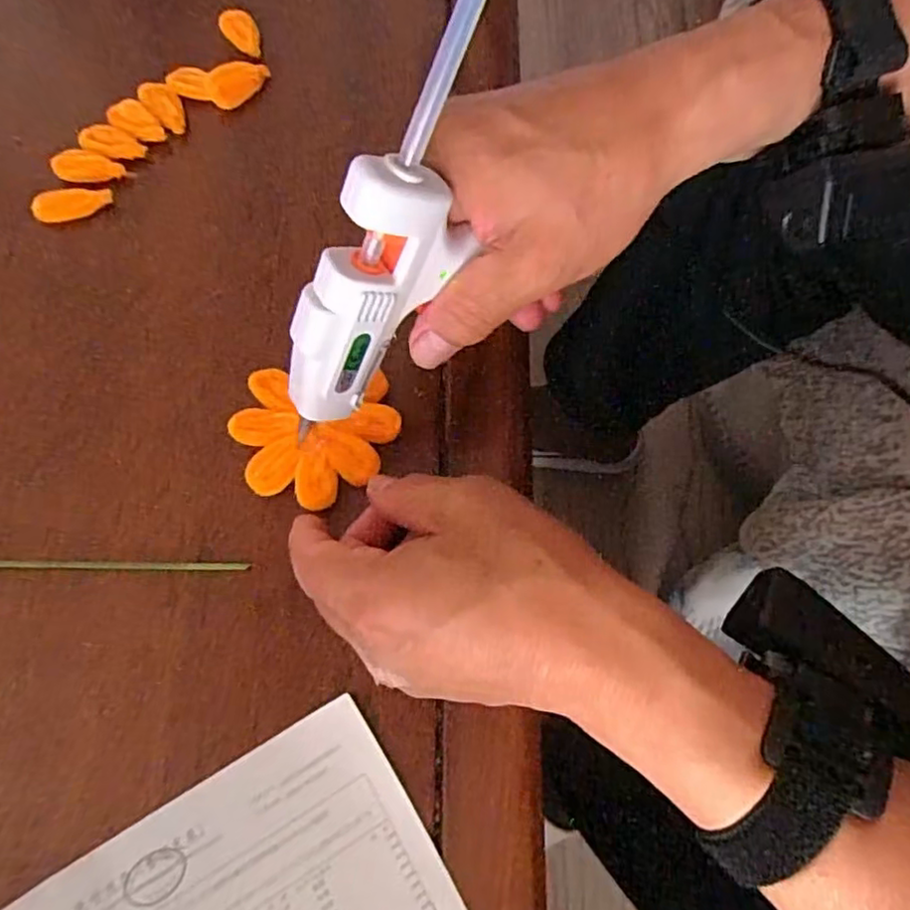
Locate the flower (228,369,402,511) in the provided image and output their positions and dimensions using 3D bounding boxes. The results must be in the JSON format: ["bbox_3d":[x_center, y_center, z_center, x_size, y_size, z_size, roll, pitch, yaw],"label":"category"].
[{"bbox_3d":[-0.068,-0.009,0.313,0.076,0.008,0.065,4,71,1],"label":"flower"}]

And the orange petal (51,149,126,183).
[{"bbox_3d":[-0.210,-0.165,0.367,0.038,0.006,0.017,1,71,0],"label":"orange petal"}]

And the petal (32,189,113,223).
[{"bbox_3d":[-0.215,-0.140,0.361,0.043,0.010,0.017,-10,71,-4],"label":"petal"}]

